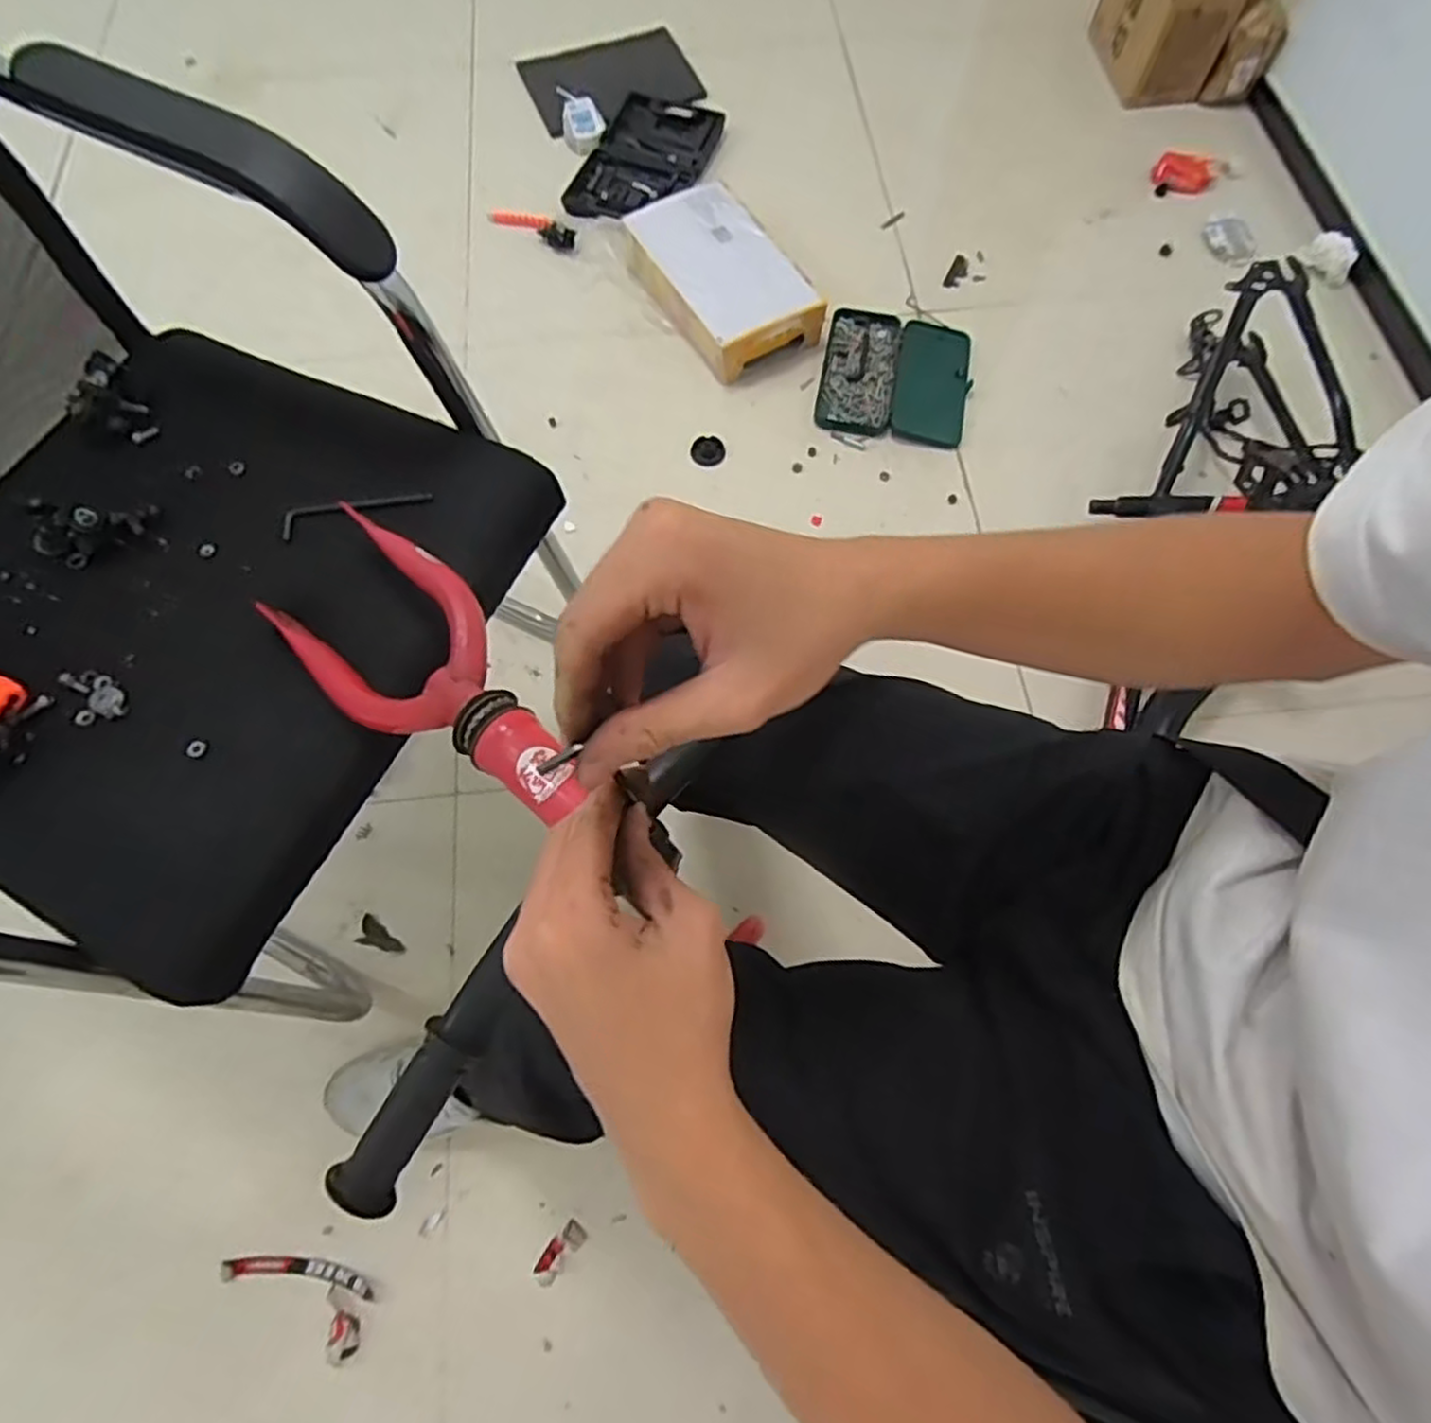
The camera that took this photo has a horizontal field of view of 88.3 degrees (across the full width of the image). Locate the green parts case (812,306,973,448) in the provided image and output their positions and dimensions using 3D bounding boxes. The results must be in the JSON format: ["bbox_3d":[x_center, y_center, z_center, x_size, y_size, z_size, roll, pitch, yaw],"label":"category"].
[{"bbox_3d":[0.308,-0.572,1.260,0.251,0.035,0.258,11,68,4],"label":"green parts case"}]

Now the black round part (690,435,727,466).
[{"bbox_3d":[-0.012,-0.427,1.205,0.055,0.015,0.052,0,68,-1],"label":"black round part"}]

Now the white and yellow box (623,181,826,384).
[{"bbox_3d":[0.016,-0.745,1.259,0.224,0.094,0.335,-29,71,-12],"label":"white and yellow box"}]

